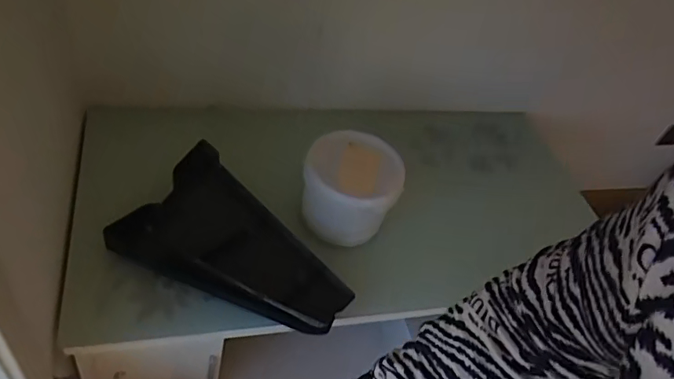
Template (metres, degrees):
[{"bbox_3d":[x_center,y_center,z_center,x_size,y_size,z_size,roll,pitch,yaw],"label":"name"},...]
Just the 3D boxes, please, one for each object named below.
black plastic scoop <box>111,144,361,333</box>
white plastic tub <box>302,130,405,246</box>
[{"bbox_3d":[-0.177,0.117,0.938,0.405,0.135,0.252,29,50,22],"label":"black plastic scoop"},{"bbox_3d":[0.033,-0.002,1.073,0.188,0.192,0.156,7,45,2],"label":"white plastic tub"}]

